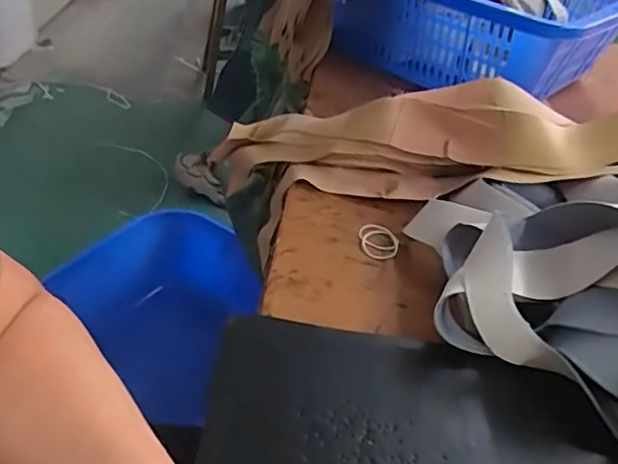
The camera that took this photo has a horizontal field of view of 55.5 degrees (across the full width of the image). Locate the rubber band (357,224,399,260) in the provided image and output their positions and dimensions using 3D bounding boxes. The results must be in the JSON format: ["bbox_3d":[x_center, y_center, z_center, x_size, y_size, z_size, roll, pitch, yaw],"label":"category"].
[{"bbox_3d":[0.070,0.009,0.602,0.045,0.004,0.046,2,47,-2],"label":"rubber band"}]

